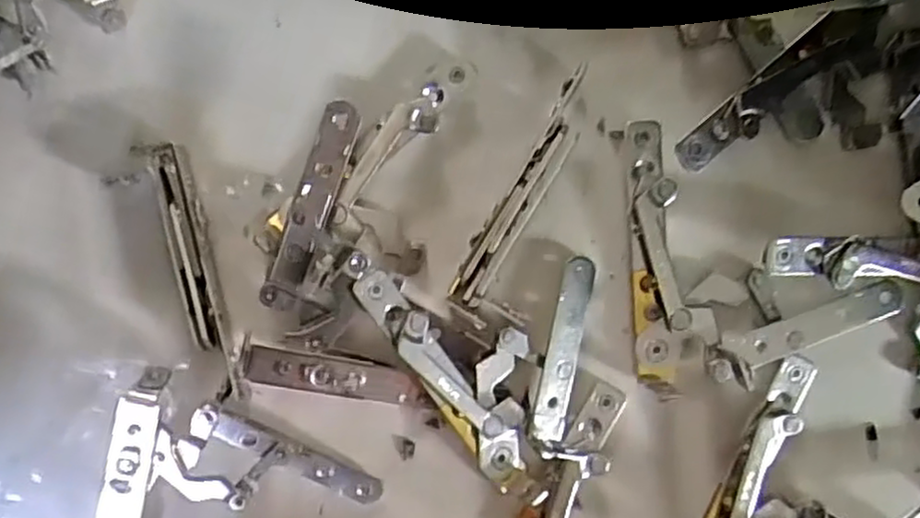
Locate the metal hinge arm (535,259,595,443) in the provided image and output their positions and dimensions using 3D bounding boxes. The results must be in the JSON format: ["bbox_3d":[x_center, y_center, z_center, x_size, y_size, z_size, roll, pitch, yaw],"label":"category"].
[{"bbox_3d":[0.057,0.048,0.398,0.019,0.007,0.099,13,89,-18],"label":"metal hinge arm"}]

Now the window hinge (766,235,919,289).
[{"bbox_3d":[0.205,0.001,0.381,0.095,0.023,0.025,1,91,2],"label":"window hinge"}]

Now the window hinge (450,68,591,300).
[{"bbox_3d":[0.035,-0.037,0.395,0.022,0.022,0.137,31,91,1],"label":"window hinge"}]

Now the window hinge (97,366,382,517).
[{"bbox_3d":[-0.136,0.144,0.388,0.134,0.049,0.132,34,91,1],"label":"window hinge"}]

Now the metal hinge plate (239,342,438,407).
[{"bbox_3d":[-0.063,0.062,0.385,0.098,0.006,0.019,13,91,-15],"label":"metal hinge plate"}]

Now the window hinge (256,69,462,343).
[{"bbox_3d":[-0.054,-0.037,0.385,0.058,0.040,0.164,26,91,1],"label":"window hinge"}]

